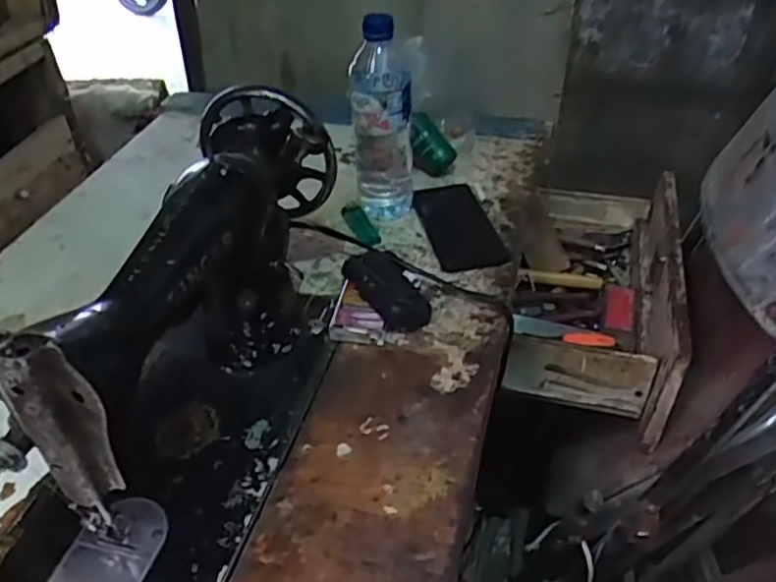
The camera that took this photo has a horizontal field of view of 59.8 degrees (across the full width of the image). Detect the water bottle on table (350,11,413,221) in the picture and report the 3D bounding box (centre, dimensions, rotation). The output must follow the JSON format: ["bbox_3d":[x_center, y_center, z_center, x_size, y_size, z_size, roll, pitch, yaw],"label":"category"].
[{"bbox_3d":[-0.006,-0.187,0.744,0.067,0.219,0.068,2,38,2],"label":"water bottle on table"}]

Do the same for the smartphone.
[{"bbox_3d":[0.080,-0.082,0.798,0.083,0.013,0.174,-8,39,-11],"label":"smartphone"}]

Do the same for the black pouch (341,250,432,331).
[{"bbox_3d":[0.002,-0.002,0.672,0.064,0.034,0.098,-18,42,-22],"label":"black pouch"}]

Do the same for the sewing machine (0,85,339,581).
[{"bbox_3d":[-0.164,0.032,0.519,0.170,0.195,0.411,10,39,12],"label":"sewing machine"}]

